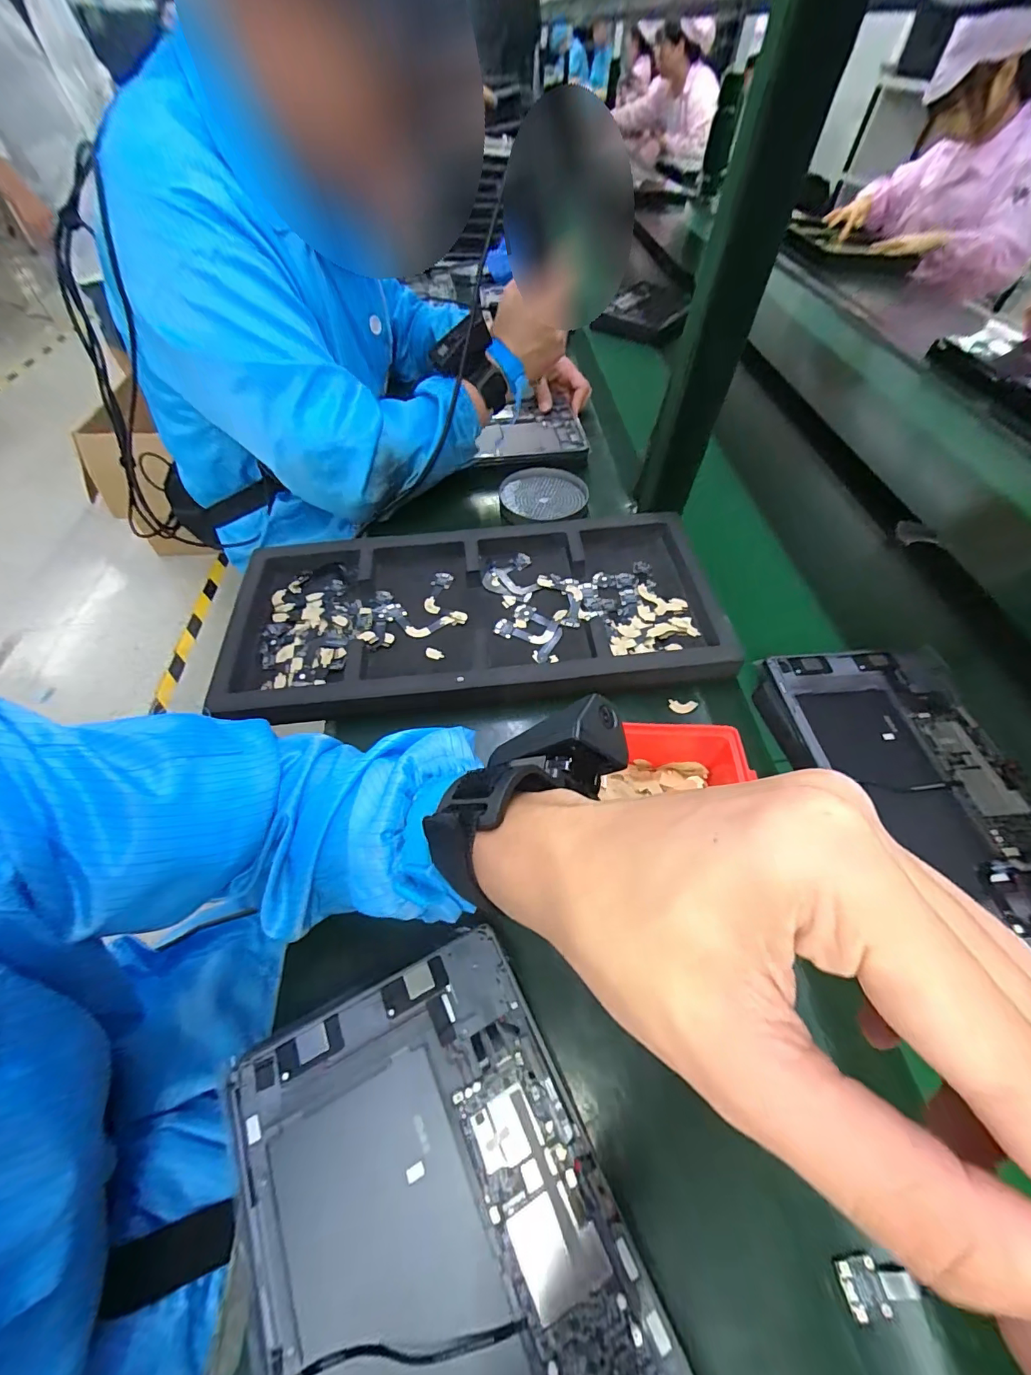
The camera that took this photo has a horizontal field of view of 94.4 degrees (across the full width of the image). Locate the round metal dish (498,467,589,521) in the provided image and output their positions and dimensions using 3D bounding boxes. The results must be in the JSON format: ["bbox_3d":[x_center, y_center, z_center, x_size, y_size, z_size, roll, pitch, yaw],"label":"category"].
[{"bbox_3d":[0.038,-0.262,0.647,0.115,0.018,0.097,-5,55,-5],"label":"round metal dish"}]

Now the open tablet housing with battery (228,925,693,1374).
[{"bbox_3d":[-0.032,0.280,0.232,0.164,0.012,0.252,-23,58,-17],"label":"open tablet housing with battery"}]

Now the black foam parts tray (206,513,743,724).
[{"bbox_3d":[-0.041,-0.080,0.494,0.491,0.036,0.234,-4,55,-5],"label":"black foam parts tray"}]

